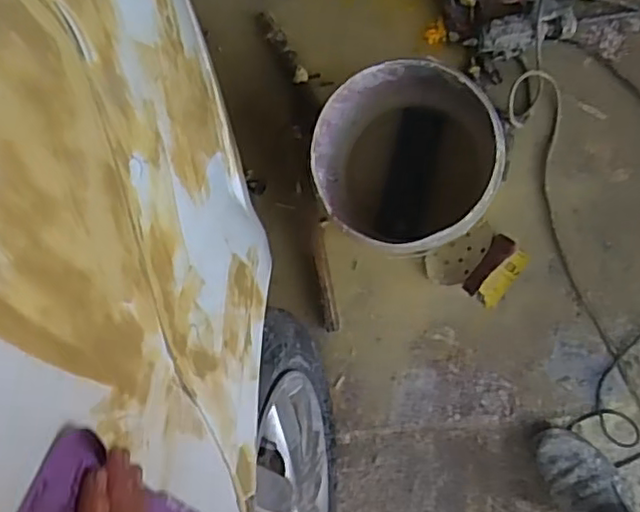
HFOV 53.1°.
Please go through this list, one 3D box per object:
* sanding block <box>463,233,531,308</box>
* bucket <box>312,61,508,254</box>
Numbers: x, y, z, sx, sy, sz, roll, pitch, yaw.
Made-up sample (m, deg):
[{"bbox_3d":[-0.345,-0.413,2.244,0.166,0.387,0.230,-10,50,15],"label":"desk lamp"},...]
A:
[{"bbox_3d":[0.290,0.026,1.049,0.069,0.050,0.114,33,97,10],"label":"sanding block"},{"bbox_3d":[0.134,-0.139,0.986,0.250,0.236,0.261,0,90,12],"label":"bucket"}]

